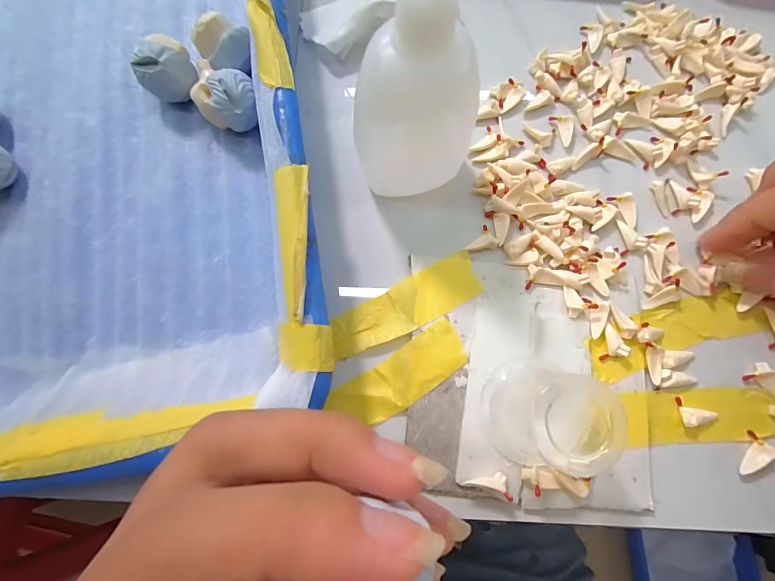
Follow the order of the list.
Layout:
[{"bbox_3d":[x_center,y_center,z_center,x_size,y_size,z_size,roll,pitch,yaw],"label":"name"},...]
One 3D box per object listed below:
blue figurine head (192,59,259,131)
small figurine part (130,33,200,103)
[{"bbox_3d":[-0.067,-0.080,0.152,0.031,0.022,0.021,24,80,5],"label":"blue figurine head"},{"bbox_3d":[-0.096,-0.095,0.153,0.022,0.024,0.024,-32,79,-7],"label":"small figurine part"}]

